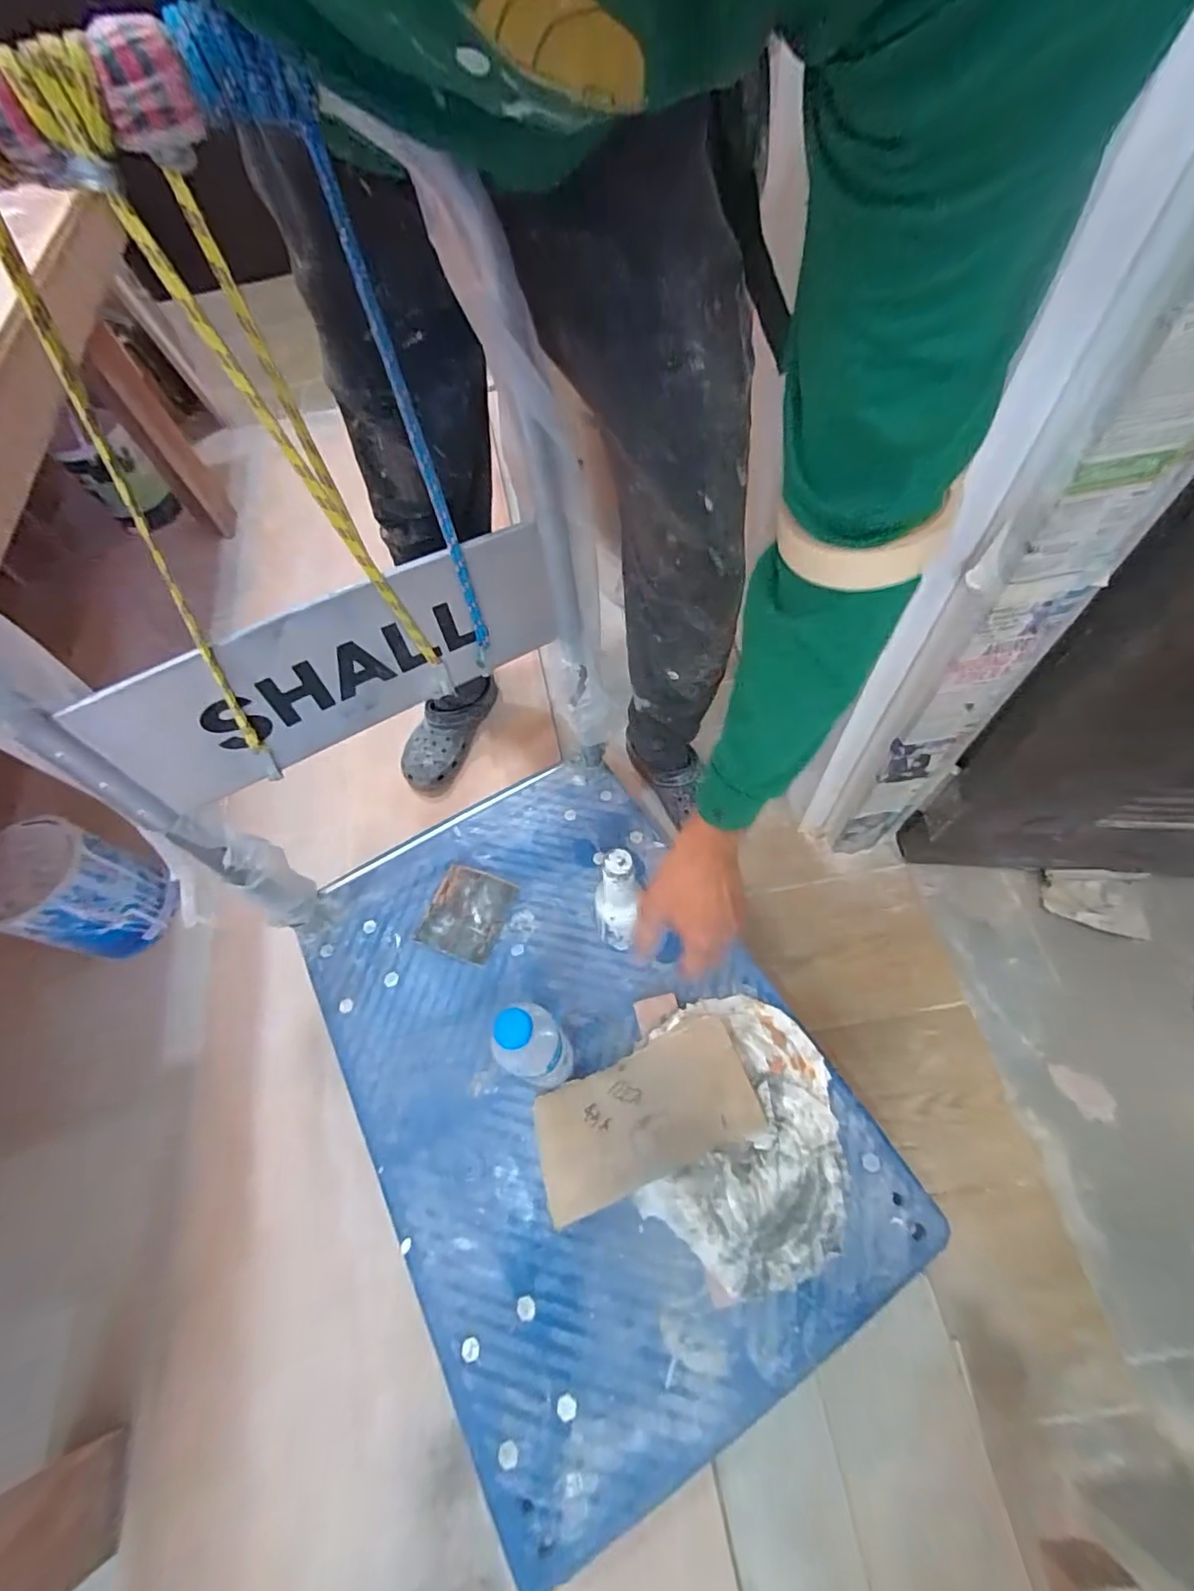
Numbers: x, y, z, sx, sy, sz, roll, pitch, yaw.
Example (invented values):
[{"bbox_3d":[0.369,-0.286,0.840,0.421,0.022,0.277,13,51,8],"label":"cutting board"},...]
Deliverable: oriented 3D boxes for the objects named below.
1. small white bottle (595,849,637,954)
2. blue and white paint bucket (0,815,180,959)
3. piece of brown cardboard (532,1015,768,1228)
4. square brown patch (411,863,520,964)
[{"bbox_3d":[0.021,0.125,0.639,0.042,0.203,0.051,-11,61,-2],"label":"small white bottle"},{"bbox_3d":[-0.781,0.139,0.877,0.140,0.211,0.159,18,69,19],"label":"blue and white paint bucket"},{"bbox_3d":[0.042,0.318,0.587,0.223,0.007,0.123,-27,43,3],"label":"piece of brown cardboard"},{"bbox_3d":[-0.169,0.148,0.749,0.102,0.012,0.113,19,60,10],"label":"square brown patch"}]

